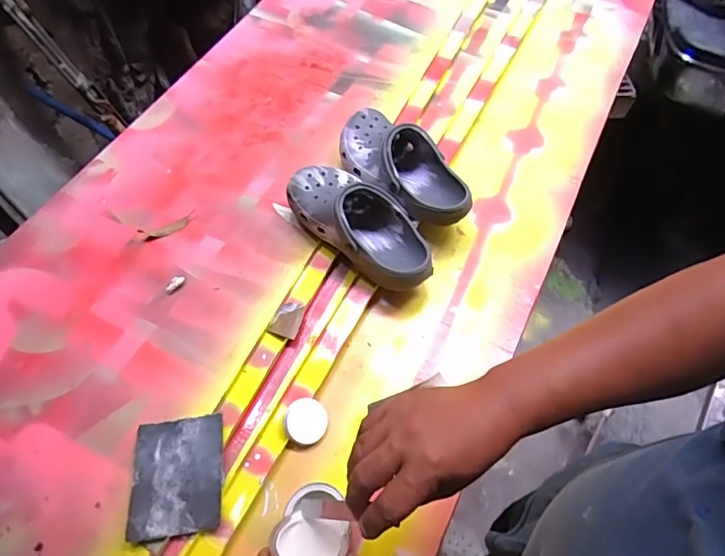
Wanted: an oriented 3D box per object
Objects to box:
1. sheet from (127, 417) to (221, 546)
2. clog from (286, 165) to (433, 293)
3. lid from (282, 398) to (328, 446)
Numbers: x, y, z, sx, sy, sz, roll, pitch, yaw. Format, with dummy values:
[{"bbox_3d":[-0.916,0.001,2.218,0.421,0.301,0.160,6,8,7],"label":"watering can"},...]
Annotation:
[{"bbox_3d":[-0.239,0.252,0.608,0.112,0.009,0.140,-10,58,0],"label":"sheet"},{"bbox_3d":[0.001,-0.088,0.760,0.119,0.107,0.274,-41,66,-20],"label":"clog"},{"bbox_3d":[-0.075,0.193,0.639,0.058,0.011,0.060,21,57,-11],"label":"lid"}]

